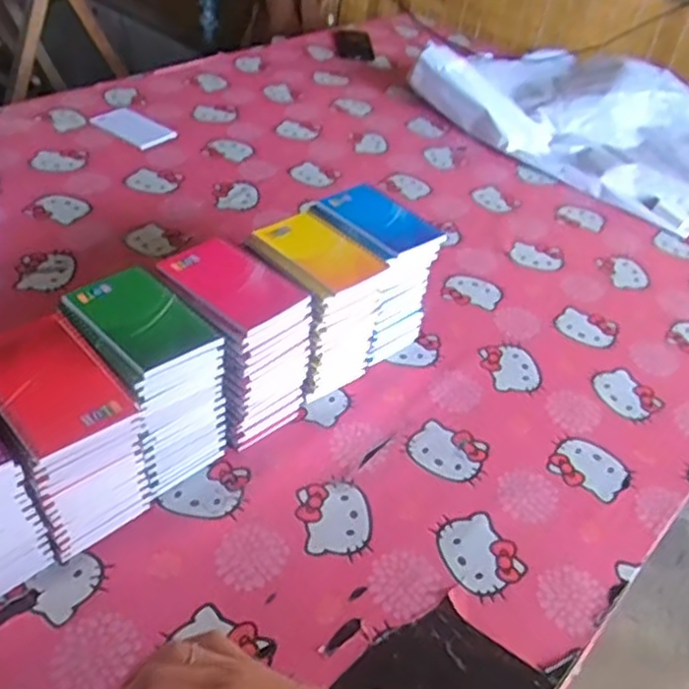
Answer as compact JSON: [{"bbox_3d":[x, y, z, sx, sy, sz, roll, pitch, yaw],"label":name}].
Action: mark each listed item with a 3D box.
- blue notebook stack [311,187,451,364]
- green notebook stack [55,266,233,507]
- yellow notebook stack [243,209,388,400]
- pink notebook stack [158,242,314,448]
[{"bbox_3d":[0.033,-0.076,0.841,0.096,0.166,0.138,-23,48,-31],"label":"blue notebook stack"},{"bbox_3d":[-0.186,0.038,0.670,0.132,0.160,0.099,34,47,29],"label":"green notebook stack"},{"bbox_3d":[-0.034,-0.038,0.782,0.100,0.161,0.130,-24,51,-33],"label":"yellow notebook stack"},{"bbox_3d":[-0.114,0.001,0.728,0.131,0.162,0.100,34,47,28],"label":"pink notebook stack"}]

